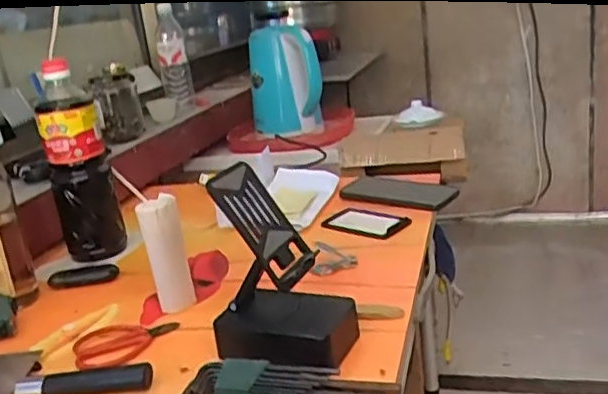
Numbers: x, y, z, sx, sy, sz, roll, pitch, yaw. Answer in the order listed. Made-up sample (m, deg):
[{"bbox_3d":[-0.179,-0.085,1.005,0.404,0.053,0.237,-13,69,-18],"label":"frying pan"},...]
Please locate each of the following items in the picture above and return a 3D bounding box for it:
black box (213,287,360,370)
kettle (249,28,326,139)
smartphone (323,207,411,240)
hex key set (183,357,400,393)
[{"bbox_3d":[-0.017,0.123,0.611,0.127,0.039,0.078,-1,18,19],"label":"black box"},{"bbox_3d":[-0.040,-0.255,1.491,0.152,0.256,0.215,-9,17,-5],"label":"kettle"},{"bbox_3d":[0.085,0.033,0.884,0.112,0.014,0.079,8,22,39],"label":"smartphone"},{"bbox_3d":[-0.016,0.158,0.534,0.170,0.020,0.055,-1,18,19],"label":"hex key set"}]

